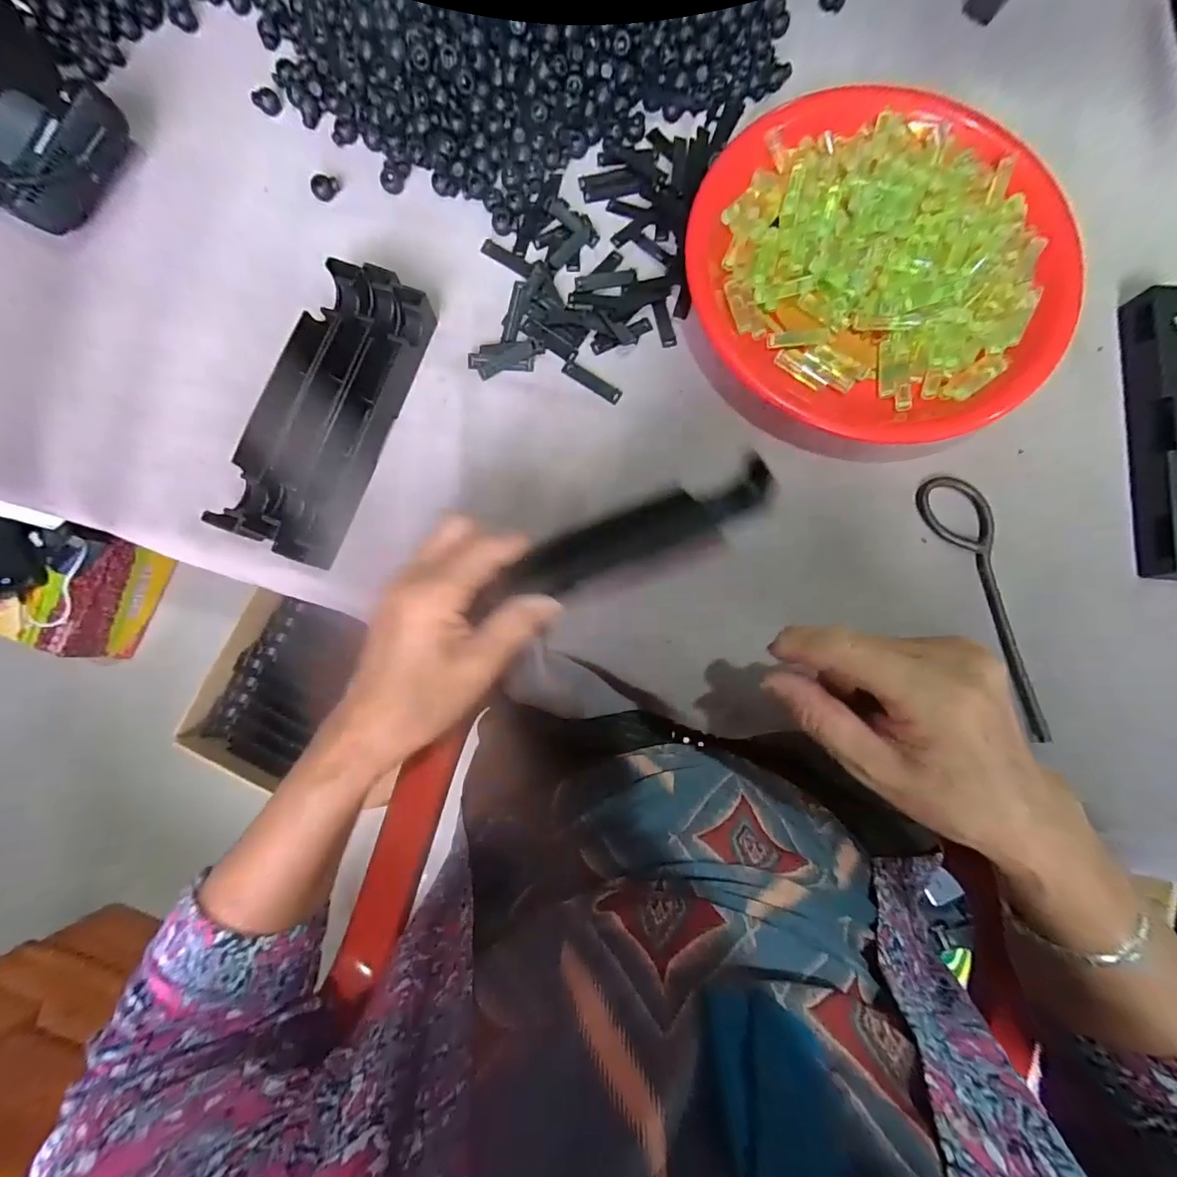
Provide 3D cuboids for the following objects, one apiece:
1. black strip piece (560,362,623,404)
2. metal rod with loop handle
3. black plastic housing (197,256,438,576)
[{"bbox_3d":[0.002,-0.147,0.350,0.046,0.004,0.011,32,84,4],"label":"black strip piece"},{"bbox_3d":[0.263,0.007,0.317,0.037,0.007,0.172,-20,82,-2],"label":"metal rod with loop handle"},{"bbox_3d":[-0.175,-0.120,0.338,0.075,0.029,0.195,22,83,3],"label":"black plastic housing"}]

